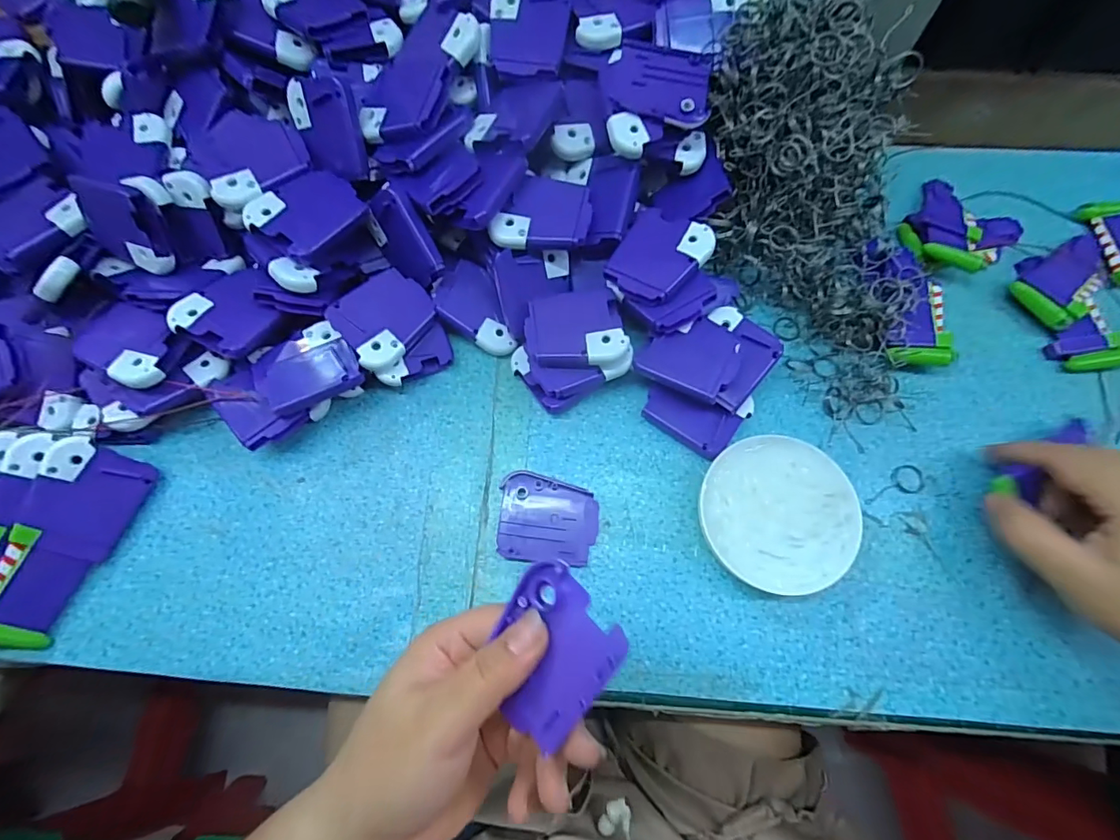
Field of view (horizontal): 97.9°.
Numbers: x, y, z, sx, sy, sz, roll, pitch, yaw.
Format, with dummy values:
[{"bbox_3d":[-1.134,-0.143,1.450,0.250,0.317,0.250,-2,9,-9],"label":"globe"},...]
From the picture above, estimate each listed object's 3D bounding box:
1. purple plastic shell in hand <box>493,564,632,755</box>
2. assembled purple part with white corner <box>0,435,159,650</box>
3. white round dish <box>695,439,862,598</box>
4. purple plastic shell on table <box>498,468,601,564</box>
[{"bbox_3d":[-0.005,0.094,0.198,0.050,0.006,0.060,36,93,29],"label":"purple plastic shell in hand"},{"bbox_3d":[-0.301,0.072,0.292,0.051,0.018,0.115,33,74,-34],"label":"assembled purple part with white corner"},{"bbox_3d":[0.131,0.056,0.295,0.086,0.023,0.090,0,72,1],"label":"white round dish"},{"bbox_3d":[-0.007,0.061,0.306,0.060,0.006,0.052,5,72,3],"label":"purple plastic shell on table"}]

